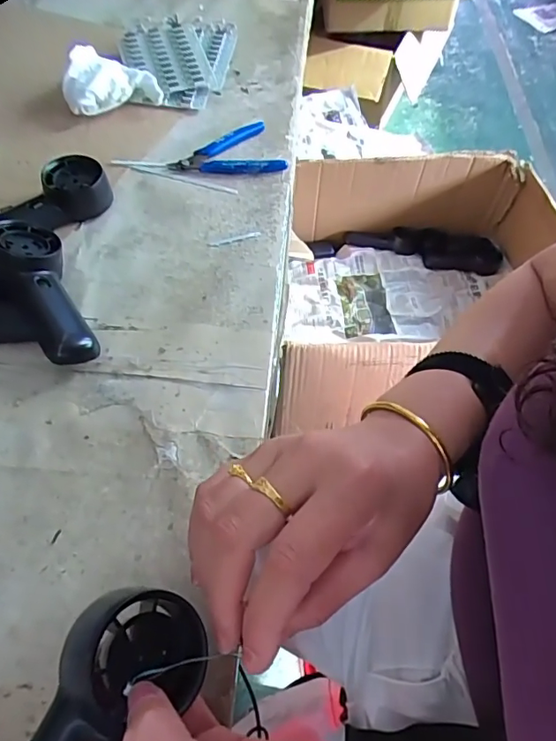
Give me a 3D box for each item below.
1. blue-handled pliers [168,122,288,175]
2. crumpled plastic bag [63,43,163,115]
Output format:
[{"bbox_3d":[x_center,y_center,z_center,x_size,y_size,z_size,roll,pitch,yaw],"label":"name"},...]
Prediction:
[{"bbox_3d":[-0.057,-0.229,0.535,0.115,0.014,0.075,-19,60,-14],"label":"blue-handled pliers"},{"bbox_3d":[-0.188,-0.323,0.561,0.102,0.052,0.062,-16,59,-13],"label":"crumpled plastic bag"}]

